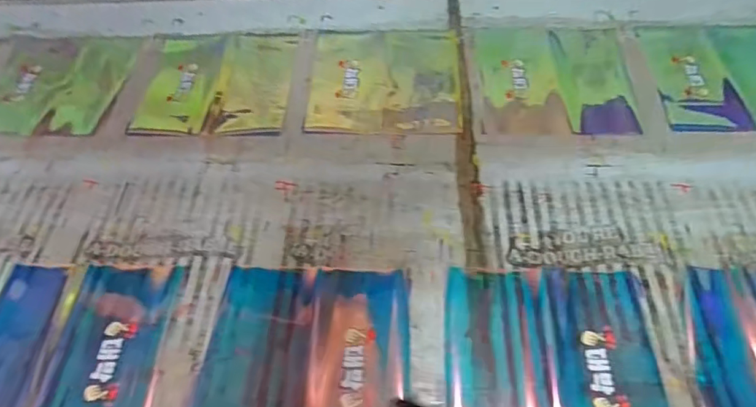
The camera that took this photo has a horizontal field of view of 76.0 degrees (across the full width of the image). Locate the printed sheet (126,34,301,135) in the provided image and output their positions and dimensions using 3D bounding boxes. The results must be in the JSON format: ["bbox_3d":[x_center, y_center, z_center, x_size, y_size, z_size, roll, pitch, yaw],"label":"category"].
[{"bbox_3d":[-0.328,-0.253,1.001,0.292,0.013,0.268,0,58,3],"label":"printed sheet"}]

